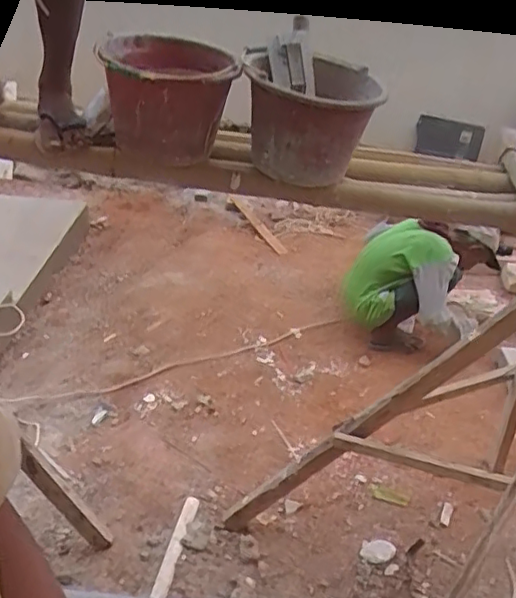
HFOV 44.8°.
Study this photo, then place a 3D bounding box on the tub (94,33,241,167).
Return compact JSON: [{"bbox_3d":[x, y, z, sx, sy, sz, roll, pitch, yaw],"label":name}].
[{"bbox_3d":[-0.174,-0.381,1.226,0.249,0.198,0.222,-16,38,-27],"label":"tub"}]

